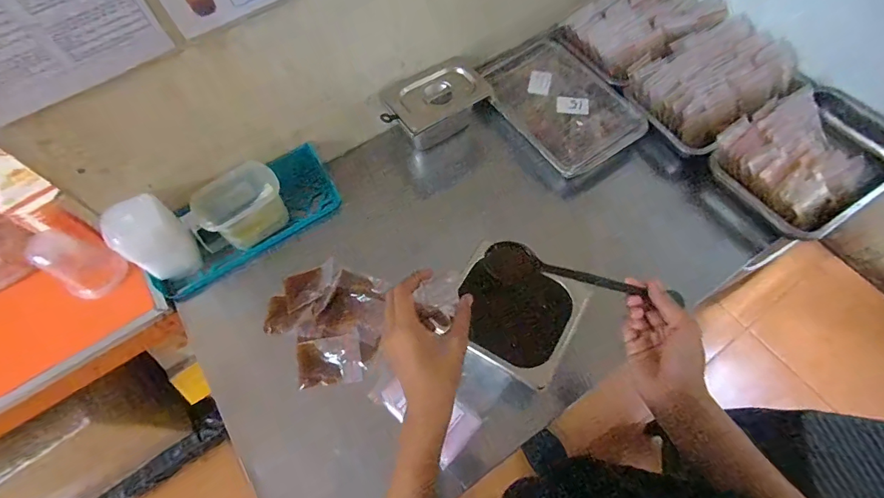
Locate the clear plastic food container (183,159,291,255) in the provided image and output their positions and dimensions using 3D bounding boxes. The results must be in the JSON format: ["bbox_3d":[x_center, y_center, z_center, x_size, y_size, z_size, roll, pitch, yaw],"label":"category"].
[{"bbox_3d":[-0.335,-0.064,0.706,0.151,0.083,0.093,-29,66,-12],"label":"clear plastic food container"}]

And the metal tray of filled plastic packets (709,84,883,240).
[{"bbox_3d":[0.645,-0.167,0.736,0.297,0.068,0.224,-32,67,-13],"label":"metal tray of filled plastic packets"}]

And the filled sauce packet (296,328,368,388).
[{"bbox_3d":[-0.168,0.169,0.644,0.096,0.013,0.075,-14,64,-5],"label":"filled sauce packet"}]

